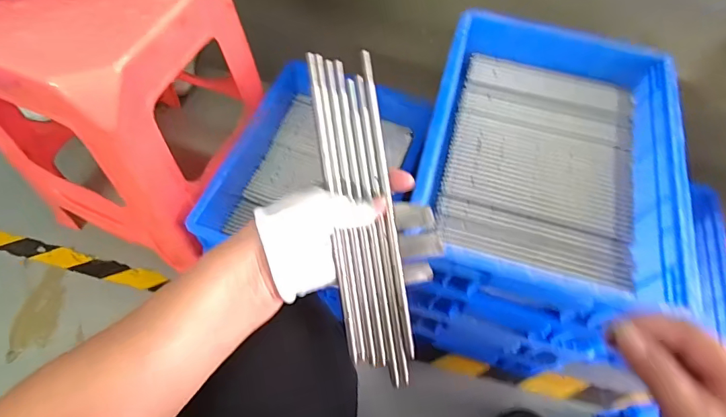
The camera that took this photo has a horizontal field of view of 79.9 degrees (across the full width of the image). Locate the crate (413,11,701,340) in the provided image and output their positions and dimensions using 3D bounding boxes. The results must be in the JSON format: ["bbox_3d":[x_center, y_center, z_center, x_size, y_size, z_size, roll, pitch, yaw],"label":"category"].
[{"bbox_3d":[0.239,-0.062,0.591,0.295,0.123,0.402,15,61,5],"label":"crate"}]

